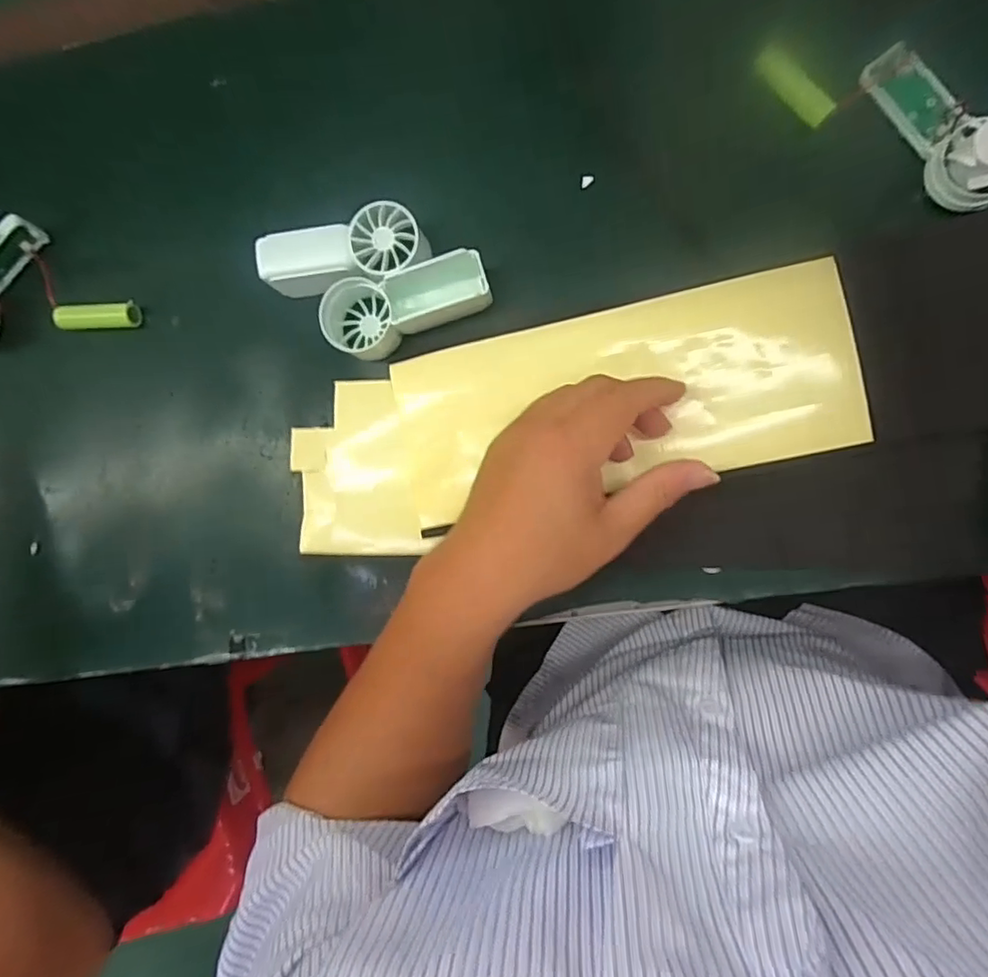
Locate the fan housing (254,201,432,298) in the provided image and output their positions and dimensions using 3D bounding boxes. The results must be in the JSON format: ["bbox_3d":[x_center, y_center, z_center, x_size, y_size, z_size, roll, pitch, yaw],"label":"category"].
[{"bbox_3d":[-0.083,-0.131,0.328,0.093,0.027,0.037,-10,93,9],"label":"fan housing"}]

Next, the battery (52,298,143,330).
[{"bbox_3d":[-0.246,-0.107,0.363,0.052,0.012,0.017,-2,94,8],"label":"battery"}]

